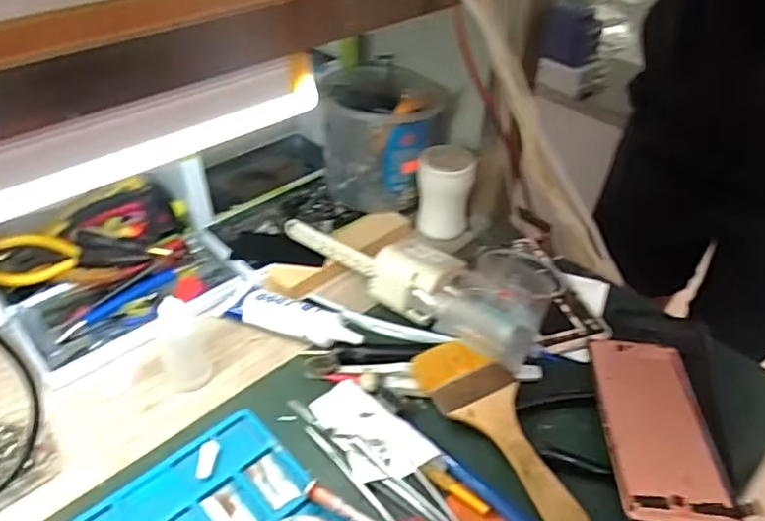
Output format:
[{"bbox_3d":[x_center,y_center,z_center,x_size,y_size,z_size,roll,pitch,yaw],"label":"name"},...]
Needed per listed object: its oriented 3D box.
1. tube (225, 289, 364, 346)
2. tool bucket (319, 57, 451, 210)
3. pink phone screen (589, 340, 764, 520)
[{"bbox_3d":[-0.073,0.047,0.507,0.122,0.028,0.041,18,43,18],"label":"tube"},{"bbox_3d":[0.000,-0.124,0.620,0.120,0.118,0.106,2,41,1],"label":"tool bucket"},{"bbox_3d":[0.199,0.118,0.430,0.076,0.005,0.153,3,39,4],"label":"pink phone screen"}]

